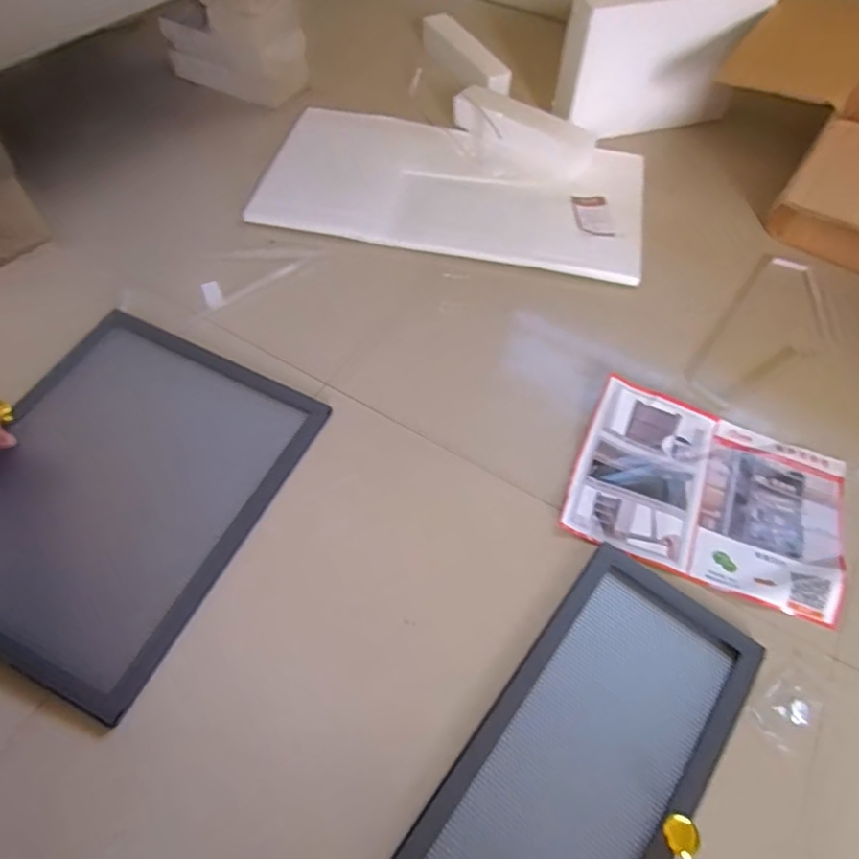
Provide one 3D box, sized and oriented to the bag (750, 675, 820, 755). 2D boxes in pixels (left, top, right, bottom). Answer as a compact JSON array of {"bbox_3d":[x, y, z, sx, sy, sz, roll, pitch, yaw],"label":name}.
[{"bbox_3d":[0.322,0.251,0.514,0.067,0.006,0.043,-34,65,-19],"label":"bag"}]

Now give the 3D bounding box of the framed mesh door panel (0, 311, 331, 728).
[{"bbox_3d":[-0.326,0.058,0.602,0.293,0.029,0.361,23,61,12],"label":"framed mesh door panel"}]

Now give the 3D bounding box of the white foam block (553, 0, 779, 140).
[{"bbox_3d":[0.349,-0.569,0.886,0.300,0.204,0.052,-13,60,-9],"label":"white foam block"}]

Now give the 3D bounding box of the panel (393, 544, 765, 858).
[{"bbox_3d":[0.133,0.279,0.477,0.170,0.024,0.361,36,62,19],"label":"panel"}]

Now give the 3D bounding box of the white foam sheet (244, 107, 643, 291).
[{"bbox_3d":[0.037,-0.364,0.863,0.550,0.033,0.277,12,63,3],"label":"white foam sheet"}]

